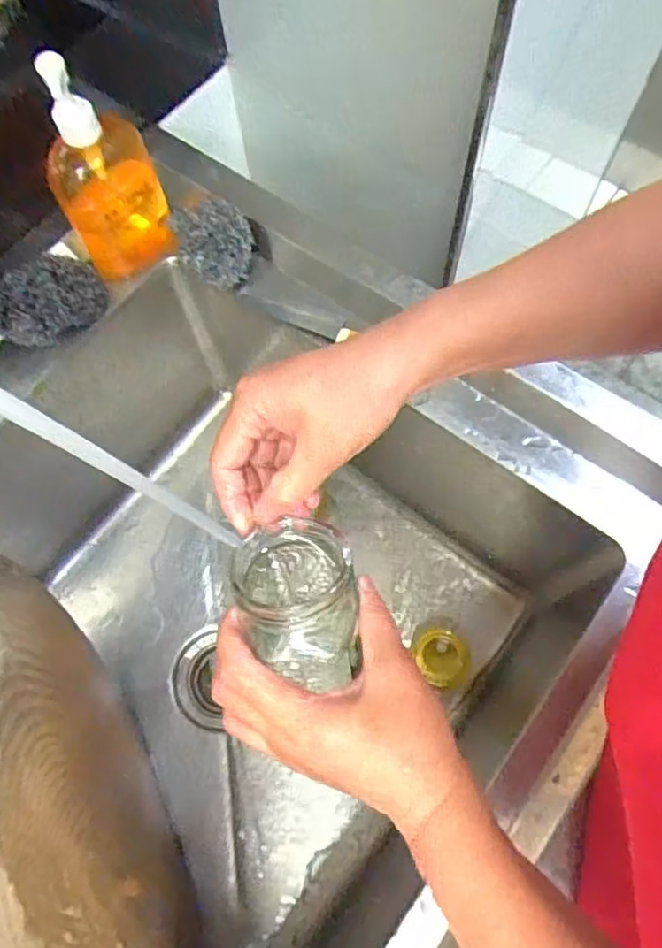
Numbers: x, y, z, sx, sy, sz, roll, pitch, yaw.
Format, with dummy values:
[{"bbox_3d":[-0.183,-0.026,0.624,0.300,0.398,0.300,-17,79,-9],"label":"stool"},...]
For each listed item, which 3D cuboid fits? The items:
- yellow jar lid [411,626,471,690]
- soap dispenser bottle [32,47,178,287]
[{"bbox_3d":[0.127,0.211,0.719,0.063,0.023,0.063,-1,69,2],"label":"yellow jar lid"},{"bbox_3d":[-0.198,-0.261,0.542,0.084,0.190,0.076,-19,70,-5],"label":"soap dispenser bottle"}]

